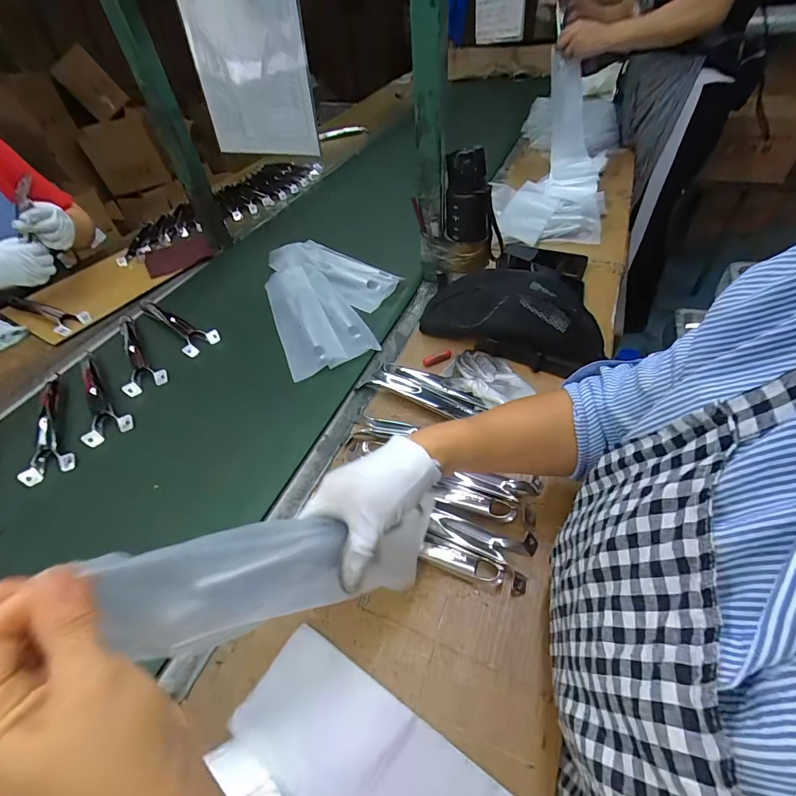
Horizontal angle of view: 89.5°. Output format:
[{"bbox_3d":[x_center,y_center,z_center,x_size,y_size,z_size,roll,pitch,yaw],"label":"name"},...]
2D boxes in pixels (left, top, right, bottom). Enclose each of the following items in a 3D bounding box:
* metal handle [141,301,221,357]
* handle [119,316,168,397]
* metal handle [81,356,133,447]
[{"bbox_3d":[-0.421,-0.144,0.746,0.215,0.021,0.062,28,57,29],"label":"metal handle"},{"bbox_3d":[-0.466,-0.089,0.699,0.064,0.017,0.225,-31,51,-20],"label":"handle"},{"bbox_3d":[-0.461,-0.013,0.632,0.064,0.014,0.199,-22,51,-17],"label":"metal handle"}]

